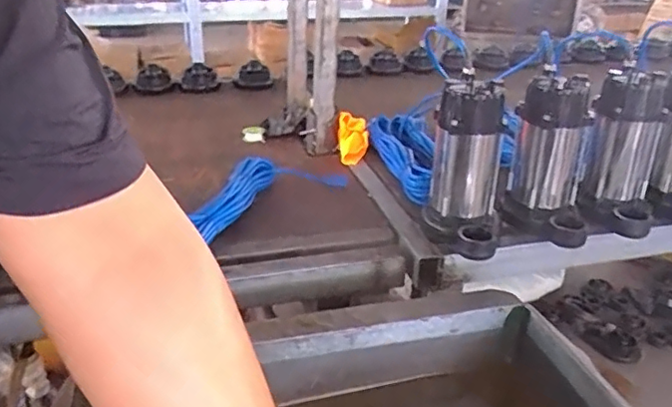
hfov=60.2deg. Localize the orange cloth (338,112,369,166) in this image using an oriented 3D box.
[{"bbox_3d":[0.038,-0.141,1.246,0.069,0.080,0.136,3,26,3],"label":"orange cloth"}]

